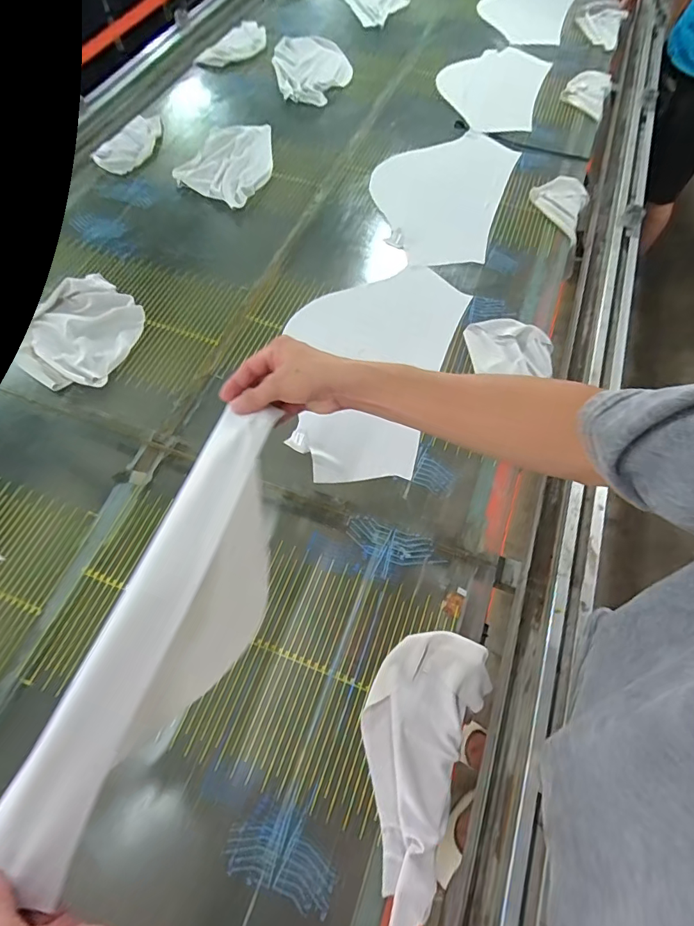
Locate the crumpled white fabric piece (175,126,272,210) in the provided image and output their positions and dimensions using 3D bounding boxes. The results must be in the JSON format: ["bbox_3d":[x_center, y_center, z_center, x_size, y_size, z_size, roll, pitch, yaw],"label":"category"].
[{"bbox_3d":[-0.260,-0.705,1.046,0.204,0.013,0.283,19,66,10],"label":"crumpled white fabric piece"}]

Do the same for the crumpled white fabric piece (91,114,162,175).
[{"bbox_3d":[-0.500,-0.761,1.068,0.114,0.022,0.216,26,67,13],"label":"crumpled white fabric piece"}]

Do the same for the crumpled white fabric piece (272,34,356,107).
[{"bbox_3d":[-0.093,-1.068,1.217,0.195,0.024,0.315,-12,64,-5],"label":"crumpled white fabric piece"}]

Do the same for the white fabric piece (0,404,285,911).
[{"bbox_3d":[-0.164,0.168,0.489,0.076,0.224,0.400,18,66,10],"label":"white fabric piece"}]

